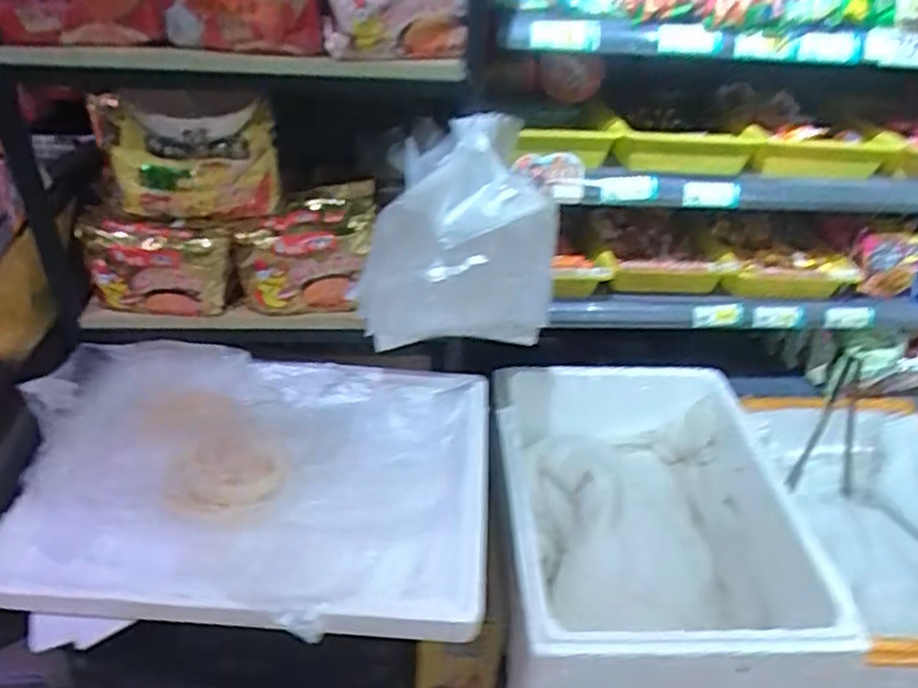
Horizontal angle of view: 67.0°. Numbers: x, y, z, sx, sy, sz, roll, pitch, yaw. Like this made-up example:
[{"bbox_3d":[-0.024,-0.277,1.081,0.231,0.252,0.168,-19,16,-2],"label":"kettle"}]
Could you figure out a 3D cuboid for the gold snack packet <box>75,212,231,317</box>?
[{"bbox_3d":[-0.452,-0.115,1.034,0.218,0.140,0.061,4,36,0],"label":"gold snack packet"}]

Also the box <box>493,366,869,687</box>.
[{"bbox_3d":[0.293,0.302,1.142,0.443,0.253,0.571,1,36,-5],"label":"box"}]

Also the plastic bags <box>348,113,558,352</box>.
[{"bbox_3d":[-0.011,-0.135,0.936,0.235,0.314,0.128,3,36,-1],"label":"plastic bags"}]

